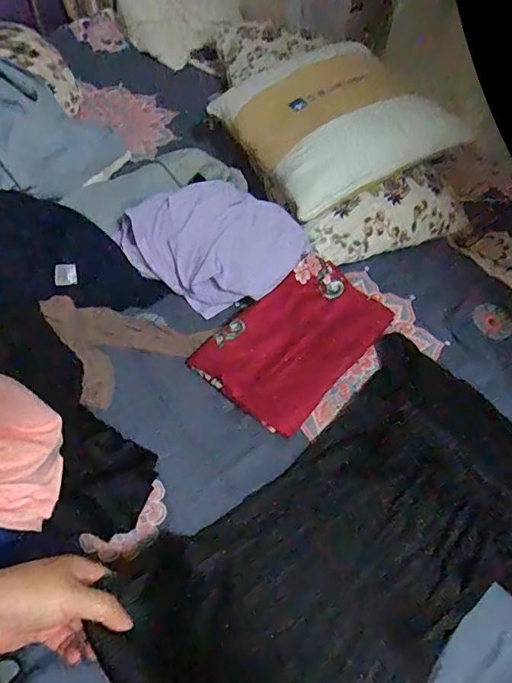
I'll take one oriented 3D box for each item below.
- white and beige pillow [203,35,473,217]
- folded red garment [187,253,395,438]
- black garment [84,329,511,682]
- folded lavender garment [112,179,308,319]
[{"bbox_3d":[0.130,-0.414,0.861,0.311,0.106,0.369,-23,59,-19],"label":"white and beige pillow"},{"bbox_3d":[0.059,-0.010,0.718,0.183,0.036,0.276,37,60,21],"label":"folded red garment"},{"bbox_3d":[0.120,0.238,0.530,0.511,0.084,0.321,-33,62,-24],"label":"black garment"},{"bbox_3d":[-0.059,-0.157,0.767,0.241,0.088,0.203,-30,61,-22],"label":"folded lavender garment"}]

